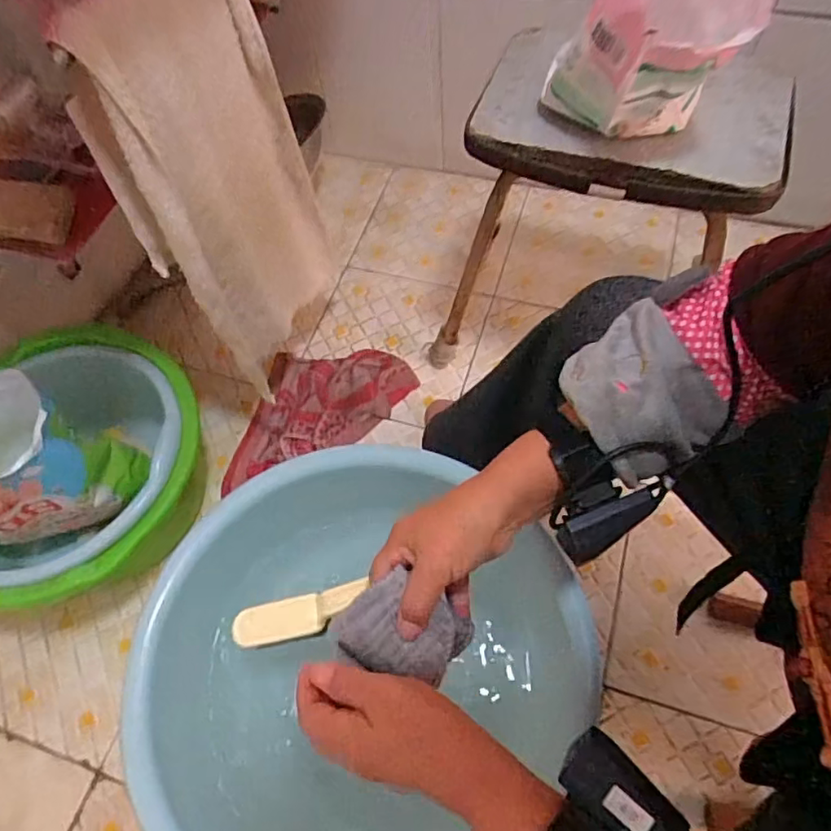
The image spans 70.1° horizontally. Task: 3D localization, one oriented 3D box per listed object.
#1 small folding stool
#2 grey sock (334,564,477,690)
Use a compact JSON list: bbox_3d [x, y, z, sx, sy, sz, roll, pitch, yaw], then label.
[{"bbox_3d":[0.246,-0.240,0.848,0.343,0.466,0.232,15,63,12],"label":"small folding stool"},{"bbox_3d":[-0.010,0.155,0.422,0.080,0.037,0.069,31,67,19],"label":"grey sock"}]

